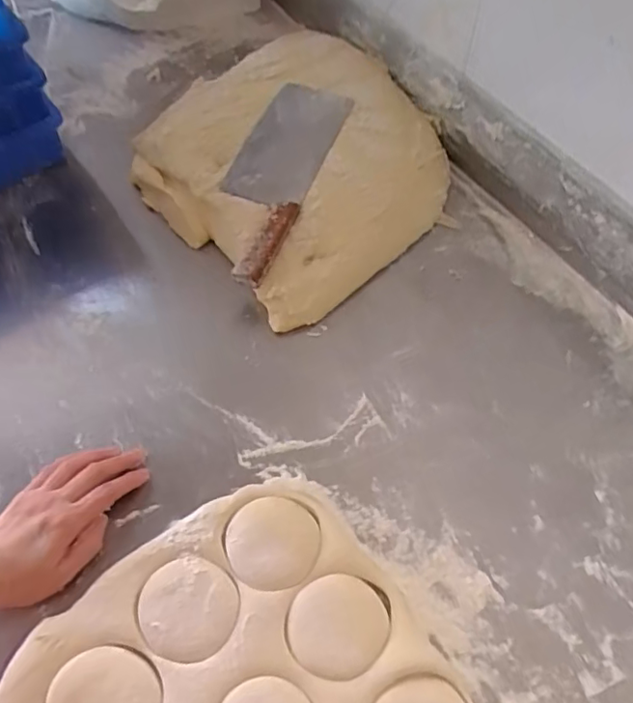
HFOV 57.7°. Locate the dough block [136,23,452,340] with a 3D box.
[{"bbox_3d":[-0.016,-0.257,0.725,0.379,0.057,0.355,-37,65,-22],"label":"dough block"}]

